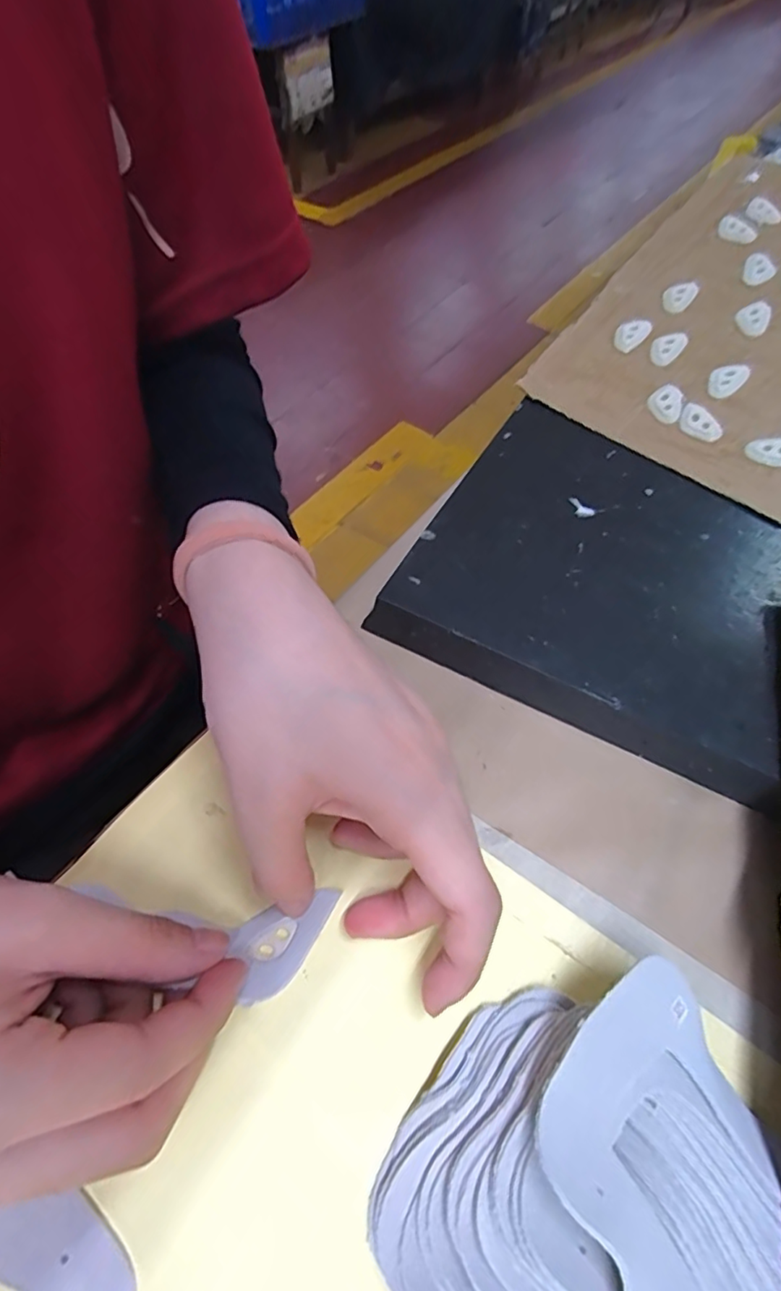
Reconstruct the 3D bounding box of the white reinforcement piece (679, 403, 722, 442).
[{"bbox_3d":[0.165,-0.118,0.301,0.016,0.004,0.027,-34,64,15],"label":"white reinforcement piece"}]

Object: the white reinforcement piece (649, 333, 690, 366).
[{"bbox_3d":[0.157,-0.169,0.322,0.015,0.008,0.023,34,66,22],"label":"white reinforcement piece"}]

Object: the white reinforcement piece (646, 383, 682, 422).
[{"bbox_3d":[0.152,-0.132,0.310,0.018,0.004,0.021,-30,67,12],"label":"white reinforcement piece"}]

